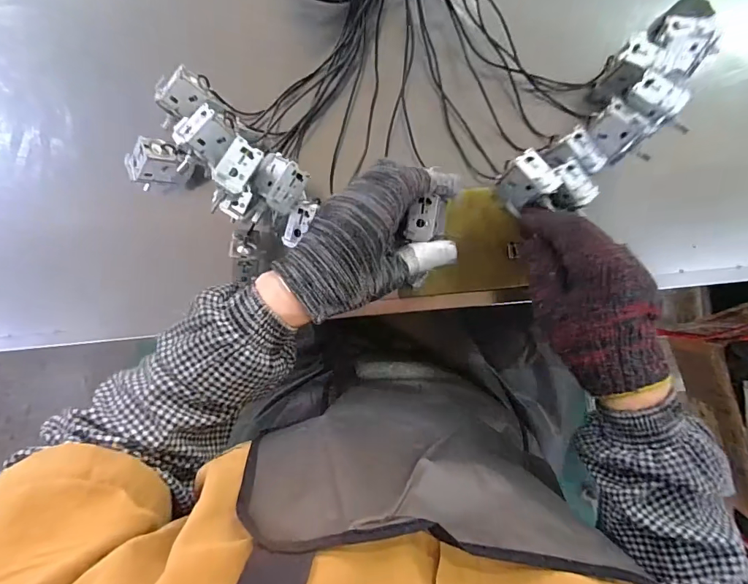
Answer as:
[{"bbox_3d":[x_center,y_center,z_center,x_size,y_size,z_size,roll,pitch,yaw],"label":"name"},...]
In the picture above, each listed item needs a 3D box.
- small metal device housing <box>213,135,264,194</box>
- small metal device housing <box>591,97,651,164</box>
[{"bbox_3d":[-0.102,-0.092,0.311,0.023,0.018,0.038,31,77,-29],"label":"small metal device housing"},{"bbox_3d":[0.199,-0.133,0.347,0.033,0.025,0.039,34,132,5],"label":"small metal device housing"}]

